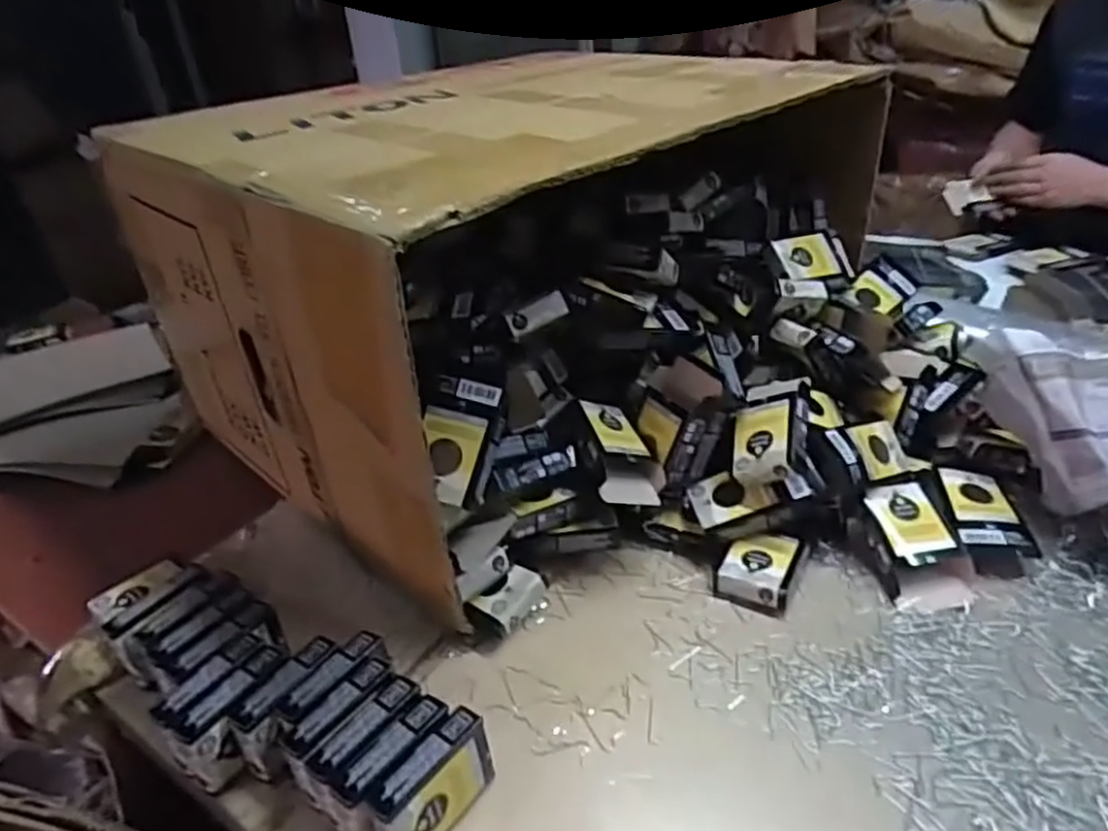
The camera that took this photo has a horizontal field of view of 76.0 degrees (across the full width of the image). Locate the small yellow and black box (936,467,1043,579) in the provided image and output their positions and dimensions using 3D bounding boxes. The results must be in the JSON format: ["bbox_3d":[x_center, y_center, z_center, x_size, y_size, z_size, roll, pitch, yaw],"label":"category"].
[{"bbox_3d":[0.346,0.082,0.569,0.052,0.019,0.103,2,32,13],"label":"small yellow and black box"}]

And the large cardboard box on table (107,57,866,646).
[{"bbox_3d":[-0.032,-0.185,0.712,0.440,0.280,0.600,24,42,39],"label":"large cardboard box on table"}]

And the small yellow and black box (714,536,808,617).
[{"bbox_3d":[0.162,0.116,0.550,0.051,0.023,0.071,15,37,30],"label":"small yellow and black box"}]

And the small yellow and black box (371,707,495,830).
[{"bbox_3d":[-0.066,0.211,0.398,0.022,0.059,0.075,18,39,33],"label":"small yellow and black box"}]

